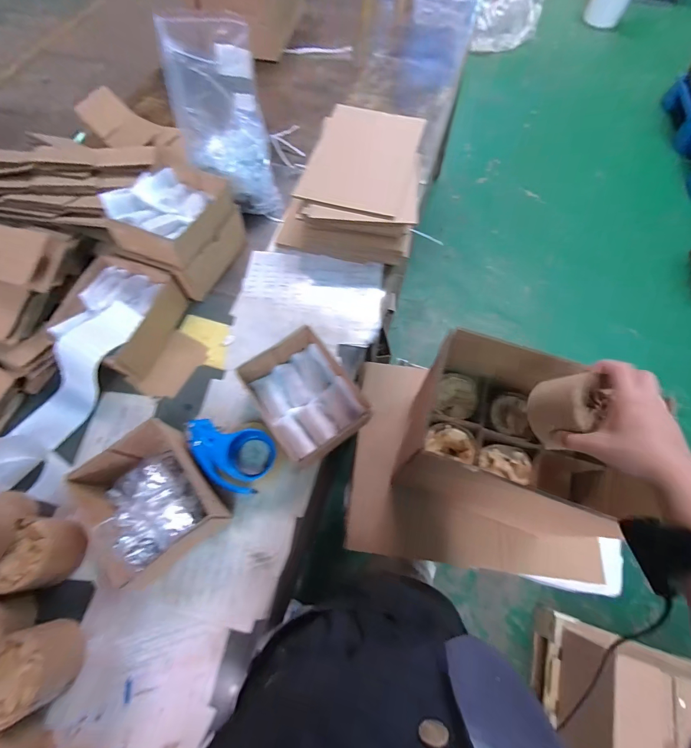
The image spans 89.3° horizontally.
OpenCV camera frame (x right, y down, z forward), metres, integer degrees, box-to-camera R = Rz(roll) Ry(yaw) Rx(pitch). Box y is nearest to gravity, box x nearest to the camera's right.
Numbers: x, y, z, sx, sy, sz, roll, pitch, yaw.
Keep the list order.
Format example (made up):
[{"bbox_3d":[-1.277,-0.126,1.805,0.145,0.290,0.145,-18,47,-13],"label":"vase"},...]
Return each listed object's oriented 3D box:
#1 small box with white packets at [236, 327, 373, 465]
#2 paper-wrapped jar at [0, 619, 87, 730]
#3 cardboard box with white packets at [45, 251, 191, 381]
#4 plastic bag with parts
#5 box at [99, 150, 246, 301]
[{"bbox_3d":[-0.068,0.042,0.592,0.153,0.088,0.180,-33,72,-15],"label":"small box with white packets"},{"bbox_3d":[-0.402,0.385,0.455,0.079,0.075,0.093,8,67,1],"label":"paper-wrapped jar"},{"bbox_3d":[-0.429,-0.103,0.657,0.174,0.090,0.216,22,68,7],"label":"cardboard box with white packets"},{"bbox_3d":[-0.239,-0.499,0.721,0.184,0.351,0.104,-27,41,-13],"label":"plastic bag with parts"},{"bbox_3d":[-0.325,-0.285,0.696,0.159,0.150,0.204,20,67,7],"label":"box"}]

